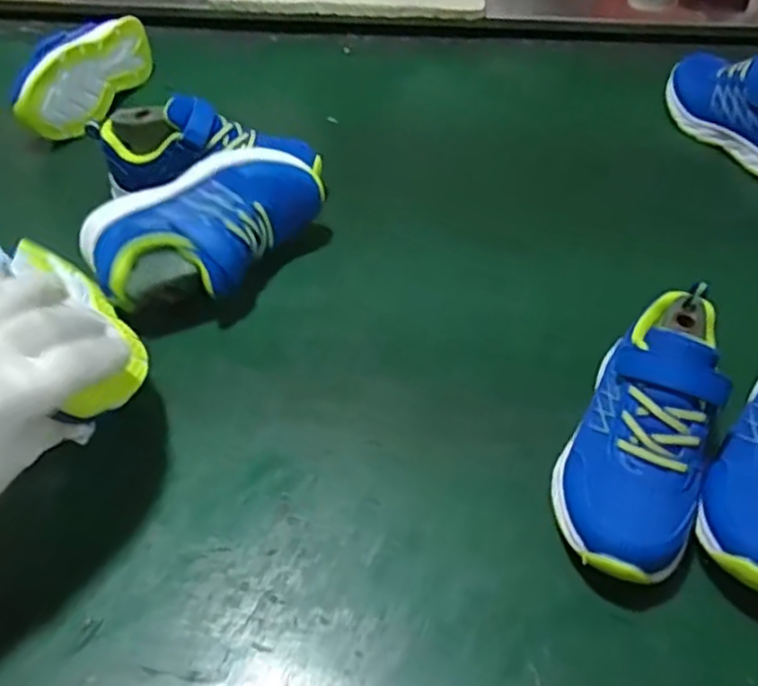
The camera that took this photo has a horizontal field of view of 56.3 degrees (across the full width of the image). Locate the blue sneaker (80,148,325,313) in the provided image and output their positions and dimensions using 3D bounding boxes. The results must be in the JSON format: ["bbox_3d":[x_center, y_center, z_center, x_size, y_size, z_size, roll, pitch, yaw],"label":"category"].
[{"bbox_3d":[-0.123,-0.079,0.522,0.173,0.075,0.088,-16,48,-11],"label":"blue sneaker"}]

